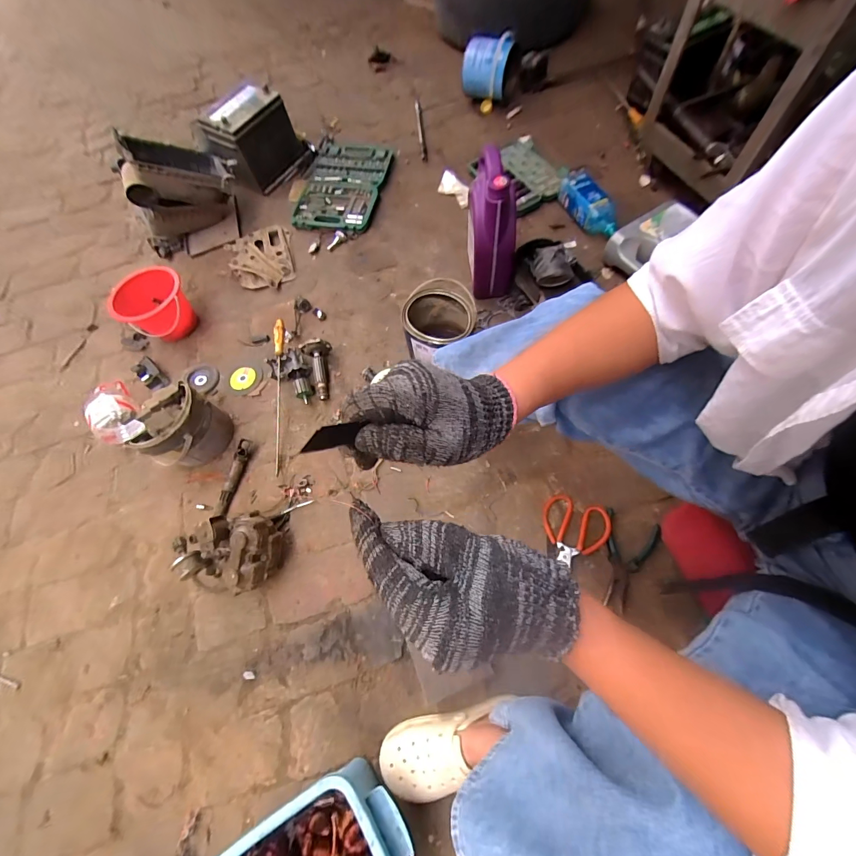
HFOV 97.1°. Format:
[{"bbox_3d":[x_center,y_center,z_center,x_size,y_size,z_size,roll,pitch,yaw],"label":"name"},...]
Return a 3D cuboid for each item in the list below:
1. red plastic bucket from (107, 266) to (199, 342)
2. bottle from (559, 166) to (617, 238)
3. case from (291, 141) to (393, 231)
[{"bbox_3d":[-0.679,-0.300,0.963,0.134,0.138,0.175,41,75,17],"label":"red plastic bucket"},{"bbox_3d":[0.438,-0.625,1.051,0.087,0.071,0.250,-20,66,-3],"label":"bottle"},{"bbox_3d":[-0.256,-0.750,1.166,0.231,0.032,0.374,11,78,7],"label":"case"}]

